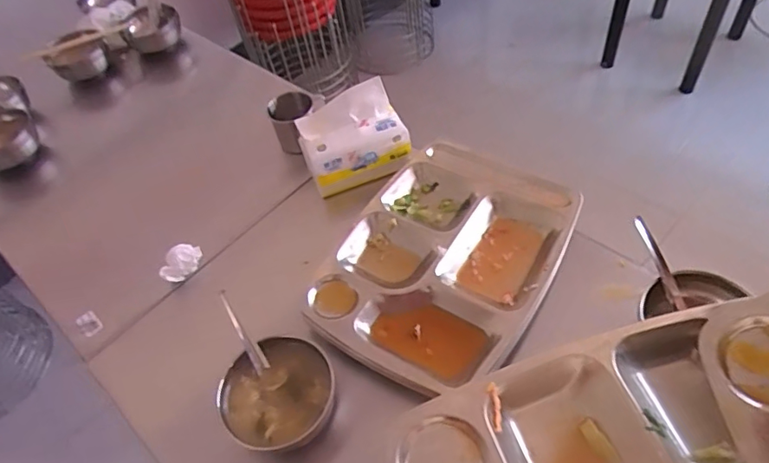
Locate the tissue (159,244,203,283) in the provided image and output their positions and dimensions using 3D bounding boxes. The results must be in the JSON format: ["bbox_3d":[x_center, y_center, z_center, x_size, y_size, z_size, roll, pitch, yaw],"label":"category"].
[{"bbox_3d":[-0.272,0.039,0.718,0.025,0.037,0.066,21,48,25],"label":"tissue"}]

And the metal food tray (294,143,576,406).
[{"bbox_3d":[0.074,0.031,0.680,0.255,0.031,0.337,29,61,26],"label":"metal food tray"}]

